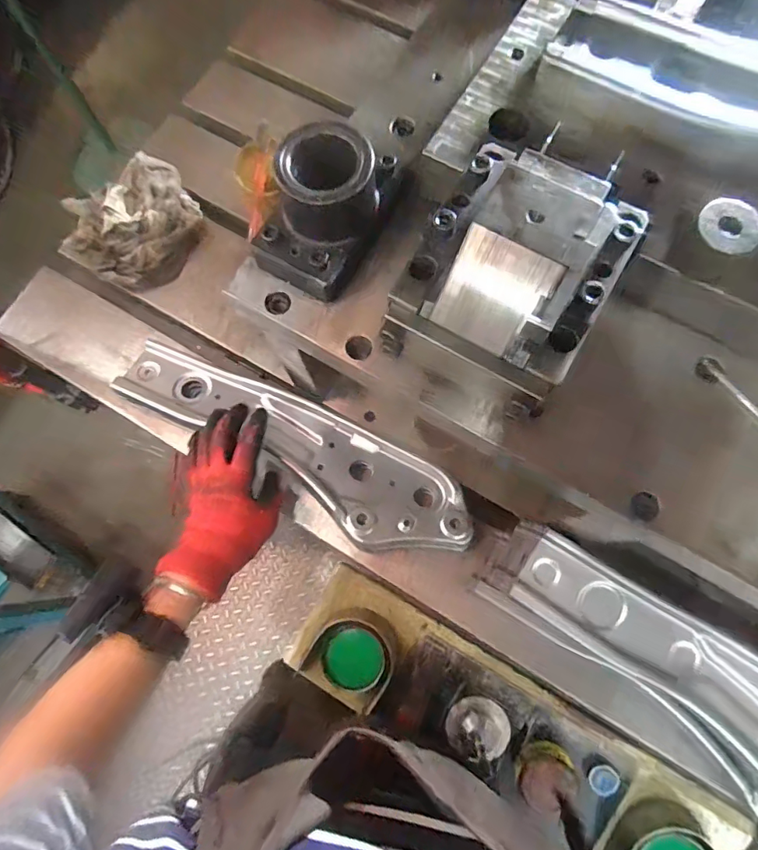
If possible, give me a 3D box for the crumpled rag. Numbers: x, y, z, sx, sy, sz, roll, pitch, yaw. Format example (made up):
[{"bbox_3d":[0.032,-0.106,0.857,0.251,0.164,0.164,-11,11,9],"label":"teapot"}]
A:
[{"bbox_3d":[-0.333,-0.270,0.671,0.180,0.058,0.171,-37,77,-8],"label":"crumpled rag"}]

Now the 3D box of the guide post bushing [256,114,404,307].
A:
[{"bbox_3d":[-0.038,-0.171,0.384,0.083,0.074,0.125,32,78,9],"label":"guide post bushing"}]

